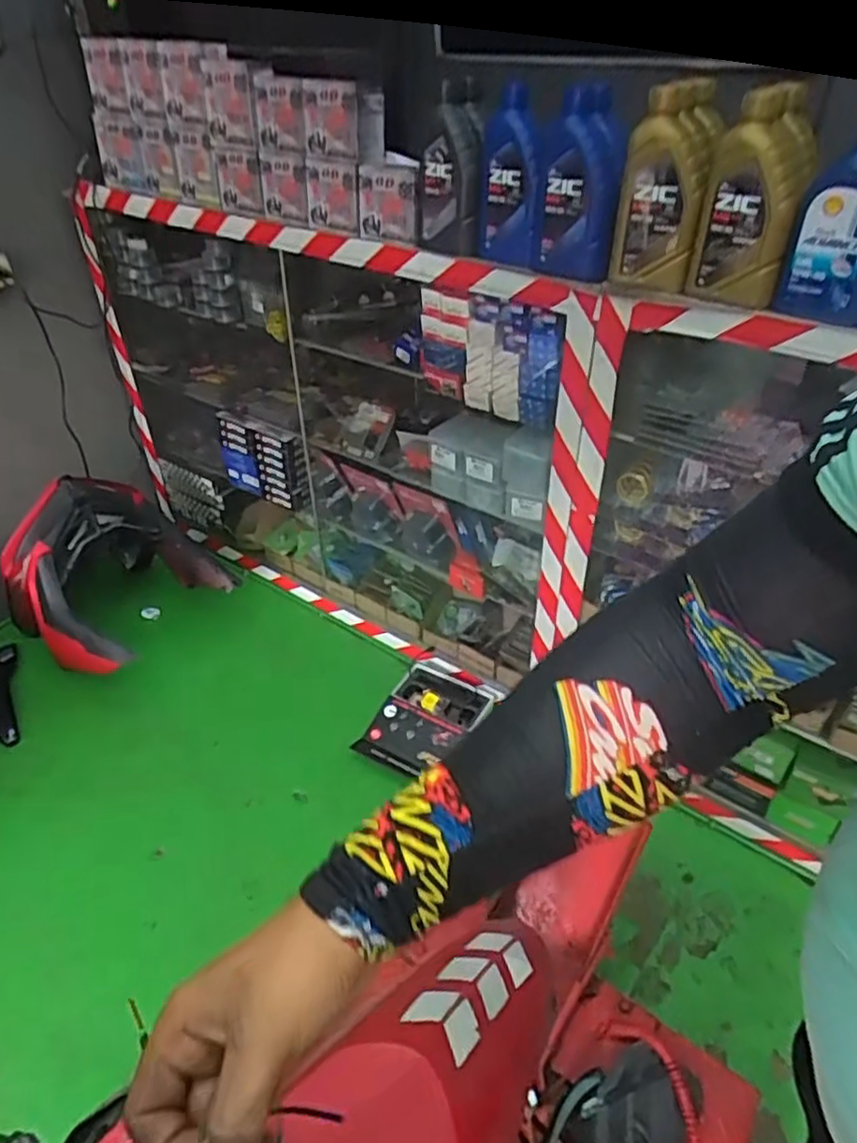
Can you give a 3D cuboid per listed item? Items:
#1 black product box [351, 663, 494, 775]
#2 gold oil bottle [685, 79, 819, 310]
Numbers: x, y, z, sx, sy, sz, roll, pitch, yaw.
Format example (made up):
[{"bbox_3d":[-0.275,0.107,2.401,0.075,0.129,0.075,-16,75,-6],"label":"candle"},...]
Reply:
[{"bbox_3d":[-0.009,0.344,1.672,0.215,0.043,0.292,20,45,23],"label":"black product box"},{"bbox_3d":[0.417,-0.479,0.920,0.114,0.234,0.079,15,43,17],"label":"gold oil bottle"}]

